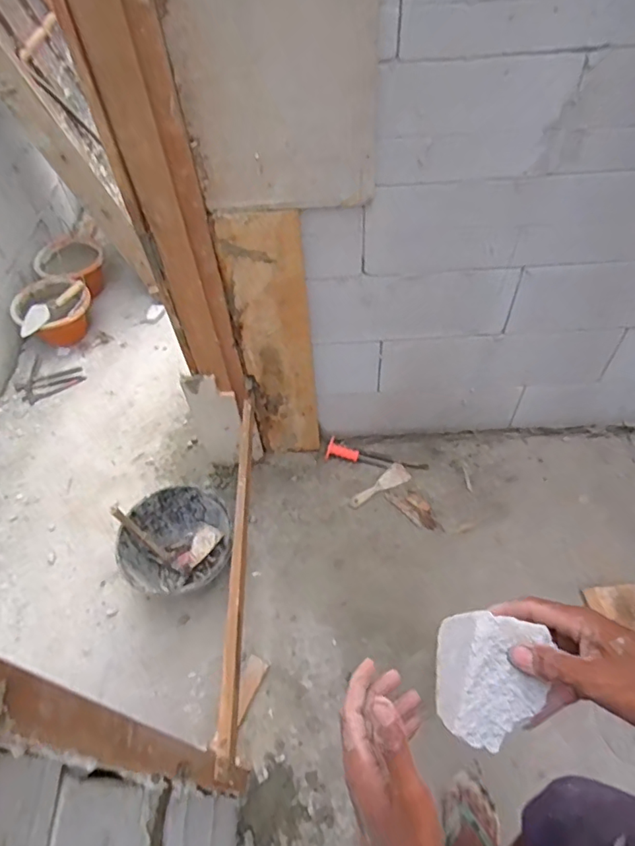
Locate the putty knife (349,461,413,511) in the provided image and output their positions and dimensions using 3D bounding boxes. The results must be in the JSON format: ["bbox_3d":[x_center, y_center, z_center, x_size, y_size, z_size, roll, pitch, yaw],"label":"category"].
[{"bbox_3d":[0.184,0.189,1.550,0.200,0.011,0.065,-31,59,-18],"label":"putty knife"}]

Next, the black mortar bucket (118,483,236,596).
[{"bbox_3d":[-0.353,0.324,1.364,0.257,0.192,0.271,-1,54,2],"label":"black mortar bucket"}]

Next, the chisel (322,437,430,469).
[{"bbox_3d":[0.177,0.094,1.594,0.306,0.052,0.057,6,55,7],"label":"chisel"}]

